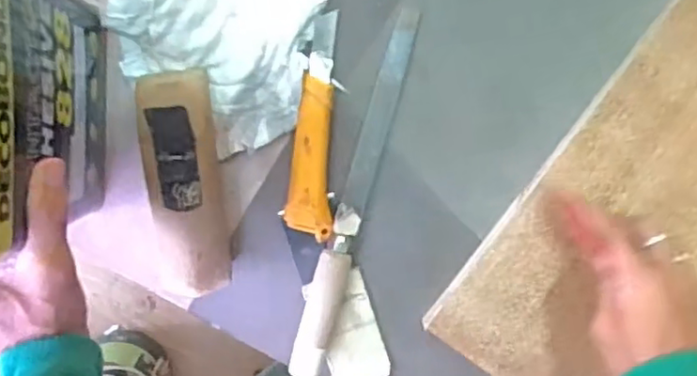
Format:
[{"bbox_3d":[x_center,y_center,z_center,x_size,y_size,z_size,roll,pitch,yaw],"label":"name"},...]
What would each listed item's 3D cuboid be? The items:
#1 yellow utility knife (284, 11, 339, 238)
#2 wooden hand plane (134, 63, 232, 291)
[{"bbox_3d":[-0.026,-0.051,0.513,0.036,0.021,0.180,5,97,-4],"label":"yellow utility knife"},{"bbox_3d":[-0.127,-0.003,0.491,0.055,0.057,0.172,-3,97,-3],"label":"wooden hand plane"}]

